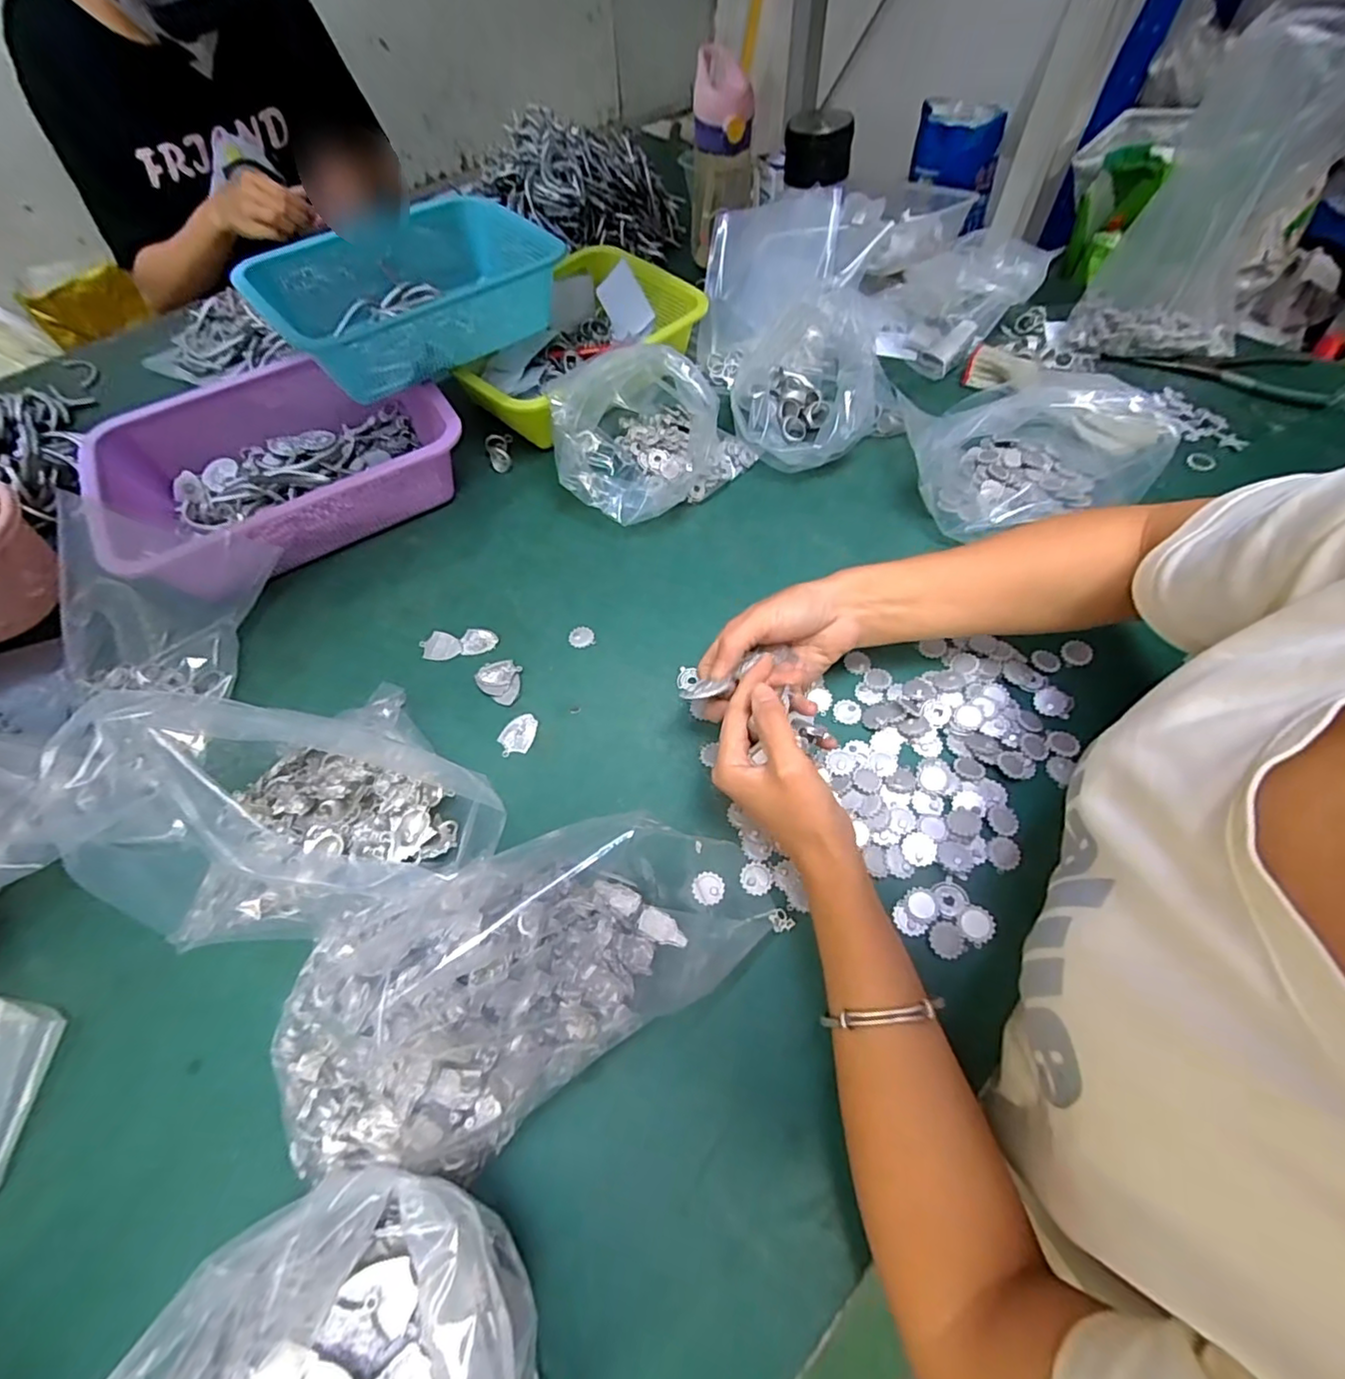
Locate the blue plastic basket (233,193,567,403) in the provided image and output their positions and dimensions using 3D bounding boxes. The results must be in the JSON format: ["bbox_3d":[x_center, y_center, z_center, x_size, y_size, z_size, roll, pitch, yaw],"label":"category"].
[{"bbox_3d":[-0.259,-0.392,0.574,0.263,0.074,0.176,-34,64,-17],"label":"blue plastic basket"}]

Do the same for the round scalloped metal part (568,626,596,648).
[{"bbox_3d":[-0.077,-0.045,0.493,0.022,0.004,0.021,-1,60,2],"label":"round scalloped metal part"}]

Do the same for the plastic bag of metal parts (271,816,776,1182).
[{"bbox_3d":[-0.071,0.149,0.323,0.247,0.089,0.134,-21,61,-10],"label":"plastic bag of metal parts"}]

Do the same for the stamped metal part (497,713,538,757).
[{"bbox_3d":[-0.118,0.035,0.448,0.025,0.004,0.036,29,65,18],"label":"stamped metal part"}]

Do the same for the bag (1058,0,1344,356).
[{"bbox_3d":[0.521,-0.448,0.551,0.157,0.251,0.086,31,65,18],"label":"bag"}]

